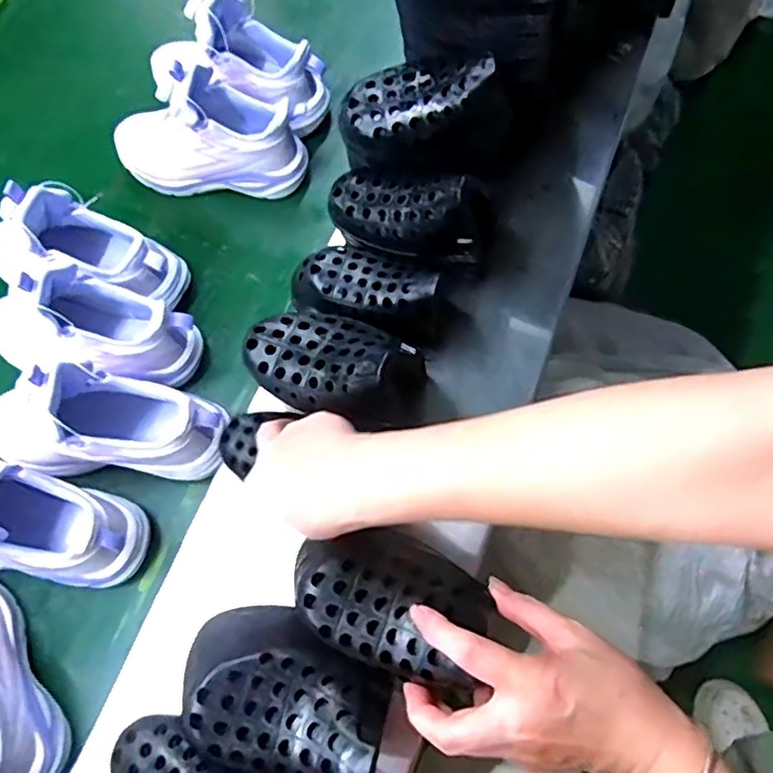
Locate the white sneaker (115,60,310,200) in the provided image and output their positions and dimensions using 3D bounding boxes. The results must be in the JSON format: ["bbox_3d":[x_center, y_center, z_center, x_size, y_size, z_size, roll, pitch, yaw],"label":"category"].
[{"bbox_3d":[-0.187,-0.267,0.647,0.201,0.111,0.081,5,69,5],"label":"white sneaker"}]

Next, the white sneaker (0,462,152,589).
[{"bbox_3d":[-0.311,0.109,0.521,0.211,0.107,0.084,13,70,8],"label":"white sneaker"}]

